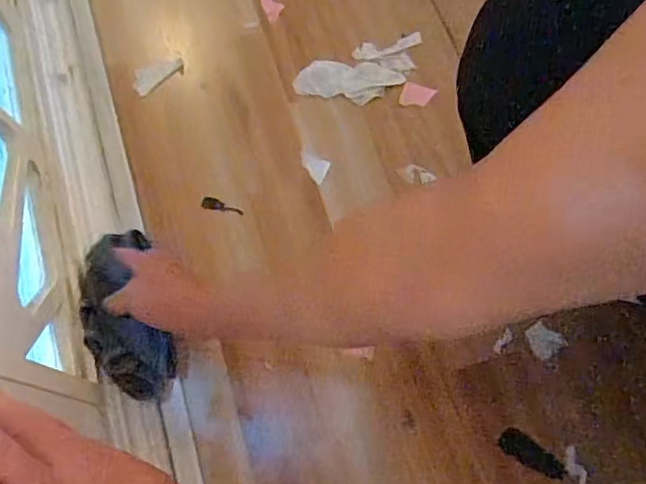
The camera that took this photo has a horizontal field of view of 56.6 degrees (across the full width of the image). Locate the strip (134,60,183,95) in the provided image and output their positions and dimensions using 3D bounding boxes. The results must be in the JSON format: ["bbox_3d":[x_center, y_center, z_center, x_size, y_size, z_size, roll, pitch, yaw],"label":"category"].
[{"bbox_3d":[-0.201,-0.204,0.722,0.062,0.004,0.031,-32,72,1],"label":"strip"}]

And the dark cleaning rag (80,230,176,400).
[{"bbox_3d":[-0.188,0.069,0.574,0.067,0.063,0.160,-19,77,-8],"label":"dark cleaning rag"}]

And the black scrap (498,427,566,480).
[{"bbox_3d":[0.202,0.205,0.579,0.067,0.005,0.025,30,71,10],"label":"black scrap"}]

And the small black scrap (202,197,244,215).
[{"bbox_3d":[-0.110,-0.040,0.659,0.047,0.004,0.015,12,69,3],"label":"small black scrap"}]

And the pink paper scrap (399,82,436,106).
[{"bbox_3d":[0.114,-0.176,0.720,0.038,0.004,0.033,18,70,6],"label":"pink paper scrap"}]

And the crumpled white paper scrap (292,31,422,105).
[{"bbox_3d":[0.053,-0.208,0.734,0.173,0.012,0.074,-23,71,-9],"label":"crumpled white paper scrap"}]

